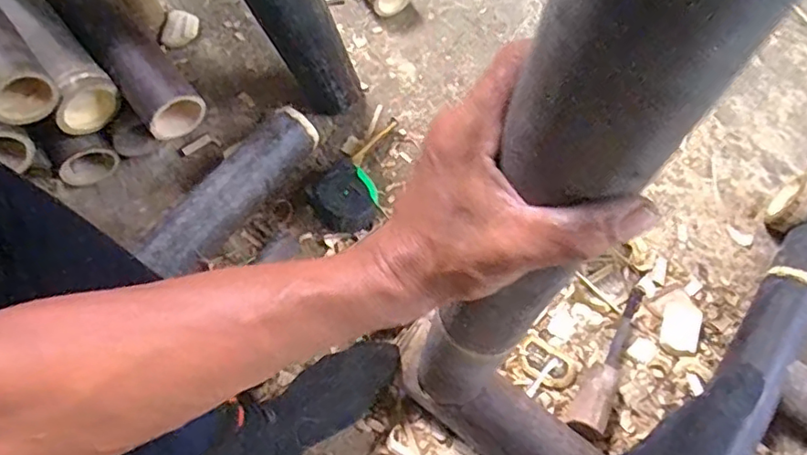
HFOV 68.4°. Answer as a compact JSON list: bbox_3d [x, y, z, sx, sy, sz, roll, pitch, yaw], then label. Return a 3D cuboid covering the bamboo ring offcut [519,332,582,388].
[{"bbox_3d":[0.171,0.161,0.700,0.073,0.010,0.049,31,68,11],"label":"bamboo ring offcut"}]

